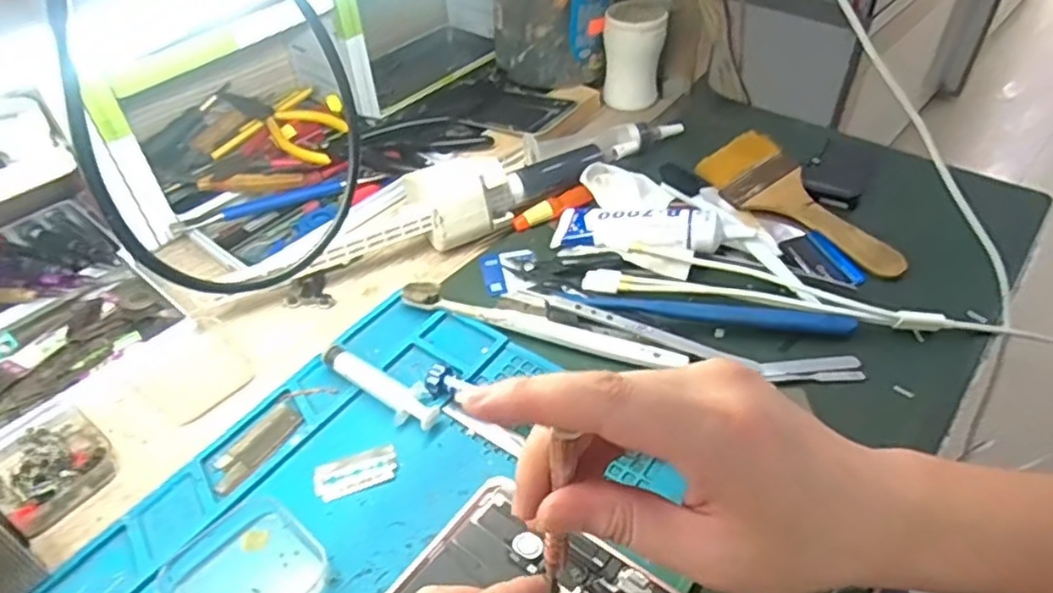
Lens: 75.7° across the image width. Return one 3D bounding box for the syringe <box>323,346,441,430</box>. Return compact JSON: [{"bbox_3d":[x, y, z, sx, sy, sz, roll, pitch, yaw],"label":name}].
[{"bbox_3d":[-0.081,0.049,0.387,0.079,0.013,0.025,30,53,29],"label":"syringe"}]

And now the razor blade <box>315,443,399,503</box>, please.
[{"bbox_3d":[-0.089,0.091,0.354,0.042,0.004,0.022,-16,46,-12],"label":"razor blade"}]

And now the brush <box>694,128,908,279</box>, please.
[{"bbox_3d":[0.200,-0.069,0.494,0.061,0.016,0.166,-23,48,-19],"label":"brush"}]

